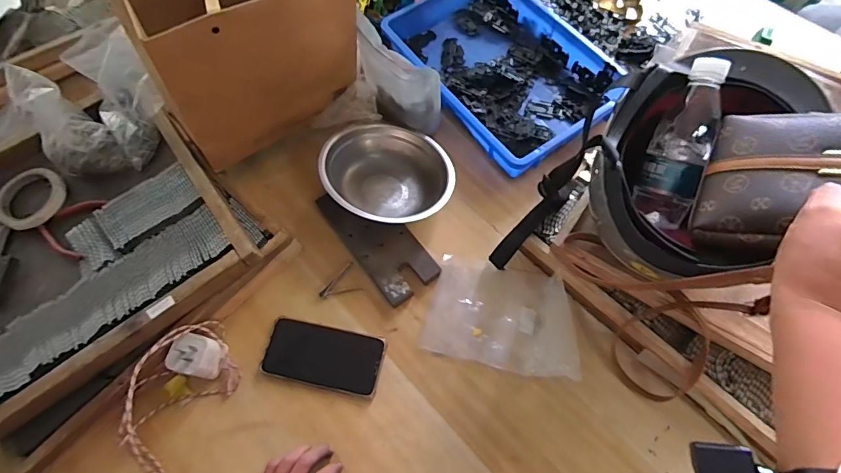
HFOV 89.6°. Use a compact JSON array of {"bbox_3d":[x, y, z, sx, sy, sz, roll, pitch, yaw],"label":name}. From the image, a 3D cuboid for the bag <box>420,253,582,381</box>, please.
[{"bbox_3d":[0.109,0.101,0.558,0.189,0.039,0.134,12,68,8],"label":"bag"}]

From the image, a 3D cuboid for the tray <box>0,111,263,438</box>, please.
[{"bbox_3d":[-0.480,0.005,0.576,0.397,0.048,0.398,-37,70,-13],"label":"tray"}]

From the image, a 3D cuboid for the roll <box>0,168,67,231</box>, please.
[{"bbox_3d":[-0.563,-0.054,0.609,0.087,0.019,0.099,-20,67,-6],"label":"roll"}]

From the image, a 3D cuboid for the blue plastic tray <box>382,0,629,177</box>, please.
[{"bbox_3d":[0.133,-0.288,0.724,0.264,0.069,0.373,-37,70,-13],"label":"blue plastic tray"}]

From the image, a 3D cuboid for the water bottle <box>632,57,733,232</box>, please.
[{"bbox_3d":[0.279,-0.095,0.448,0.058,0.056,0.181,15,105,9],"label":"water bottle"}]

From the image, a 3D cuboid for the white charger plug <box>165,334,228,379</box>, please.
[{"bbox_3d":[-0.286,0.154,0.546,0.053,0.055,0.048,9,67,6],"label":"white charger plug"}]

